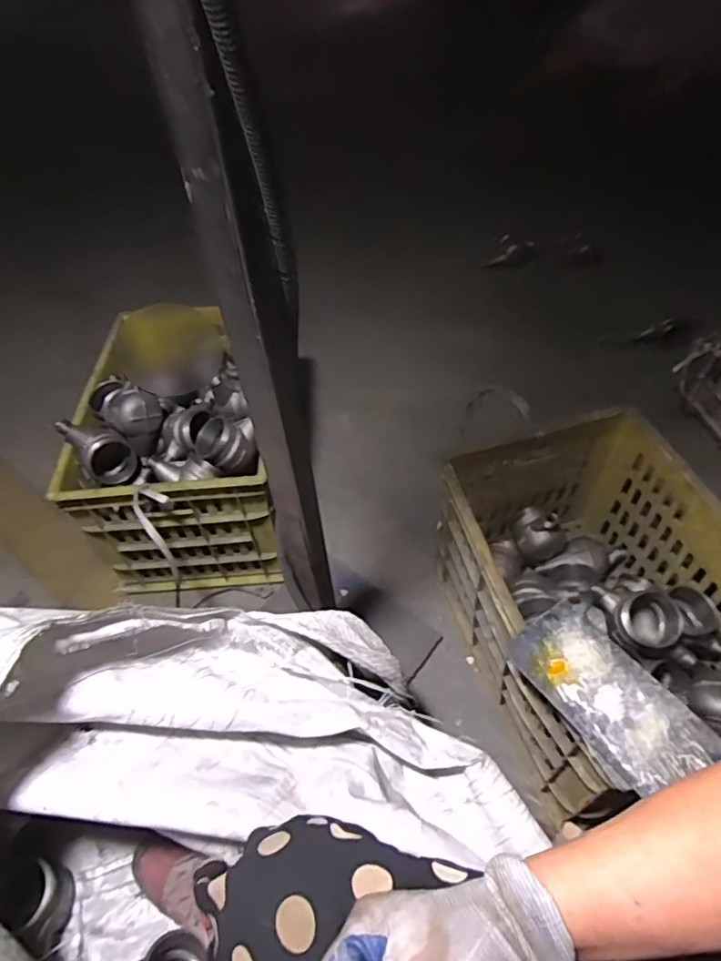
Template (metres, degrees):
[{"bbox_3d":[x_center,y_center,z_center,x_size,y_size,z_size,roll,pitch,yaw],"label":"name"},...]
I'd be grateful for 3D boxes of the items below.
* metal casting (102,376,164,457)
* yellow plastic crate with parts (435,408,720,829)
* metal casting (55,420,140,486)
[{"bbox_3d":[-0.392,-0.116,0.999,0.089,0.102,0.110,-21,52,-13],"label":"metal casting"},{"bbox_3d":[0.365,0.194,0.903,0.383,0.304,0.541,-14,51,-8],"label":"yellow plastic crate with parts"},{"bbox_3d":[-0.443,-0.053,0.986,0.109,0.100,0.076,32,59,26],"label":"metal casting"}]

